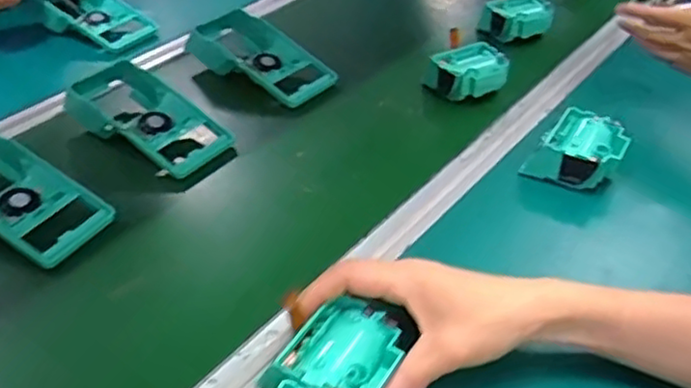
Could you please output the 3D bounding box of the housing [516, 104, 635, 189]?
[{"bbox_3d":[0.218,-0.039,0.637,0.080,0.049,0.082,30,48,34],"label":"housing"}]

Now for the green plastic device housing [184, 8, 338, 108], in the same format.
[{"bbox_3d":[-0.111,-0.166,0.828,0.206,0.057,0.095,26,46,31],"label":"green plastic device housing"}]

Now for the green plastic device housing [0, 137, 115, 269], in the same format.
[{"bbox_3d":[-0.310,0.002,0.616,0.189,0.049,0.092,18,42,23],"label":"green plastic device housing"}]

